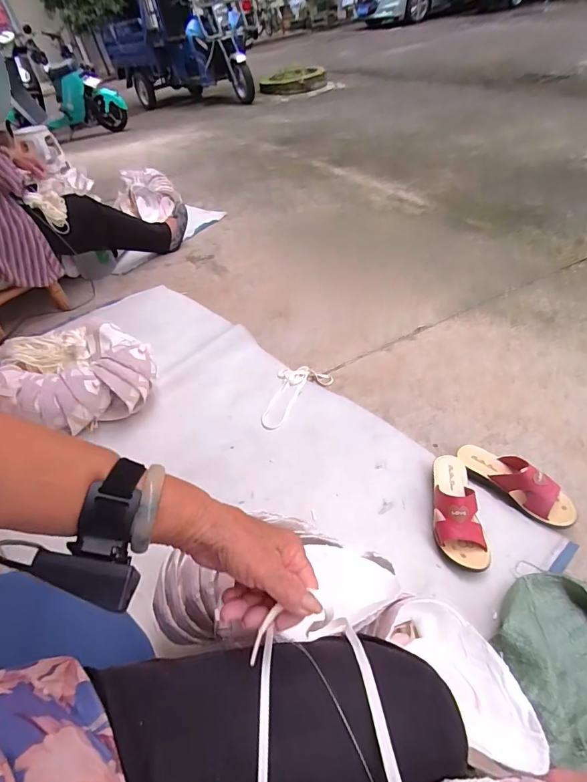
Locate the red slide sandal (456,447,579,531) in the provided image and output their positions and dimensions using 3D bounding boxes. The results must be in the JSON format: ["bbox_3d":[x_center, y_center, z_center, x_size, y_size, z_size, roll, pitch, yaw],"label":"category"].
[{"bbox_3d":[0.435,0.173,0.804,0.227,0.068,0.081,31,56,34],"label":"red slide sandal"}]

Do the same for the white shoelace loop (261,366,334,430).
[{"bbox_3d":[-0.016,0.002,1.095,0.135,0.018,0.235,32,56,34],"label":"white shoelace loop"}]

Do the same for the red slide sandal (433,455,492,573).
[{"bbox_3d":[0.304,0.214,0.770,0.084,0.074,0.221,-2,44,6],"label":"red slide sandal"}]

